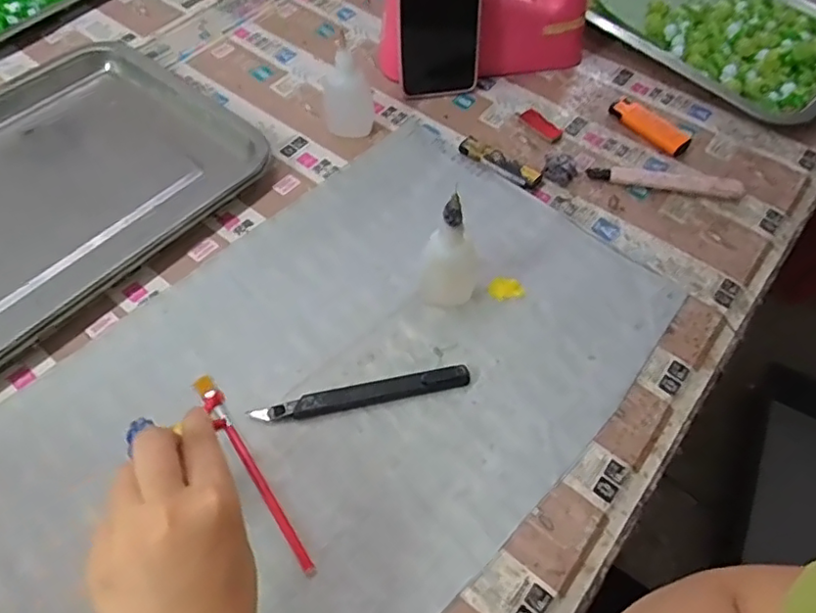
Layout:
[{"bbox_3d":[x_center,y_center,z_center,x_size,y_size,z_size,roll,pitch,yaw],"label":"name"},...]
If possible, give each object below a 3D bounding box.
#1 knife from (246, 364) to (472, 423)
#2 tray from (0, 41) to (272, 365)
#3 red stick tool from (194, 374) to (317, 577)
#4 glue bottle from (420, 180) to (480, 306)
[{"bbox_3d":[-0.031,0.060,0.411,0.149,0.012,0.015,-9,57,-8],"label":"knife"},{"bbox_3d":[-0.330,-0.100,0.506,0.271,0.023,0.355,37,62,20],"label":"tray"},{"bbox_3d":[-0.101,0.103,0.383,0.013,0.006,0.155,-29,61,-20],"label":"red stick tool"},{"bbox_3d":[0.032,-0.041,0.429,0.045,0.097,0.037,4,56,1],"label":"glue bottle"}]

